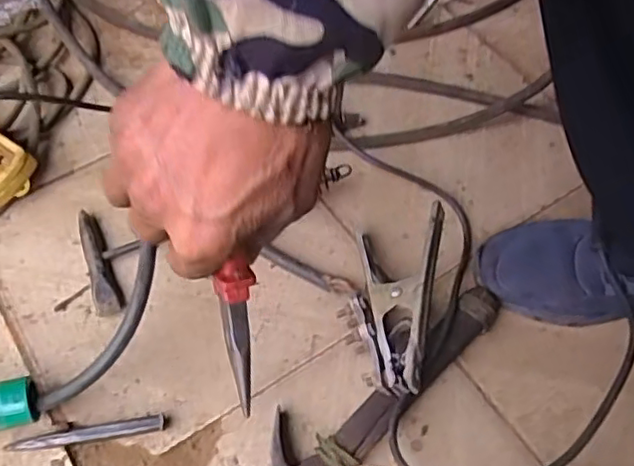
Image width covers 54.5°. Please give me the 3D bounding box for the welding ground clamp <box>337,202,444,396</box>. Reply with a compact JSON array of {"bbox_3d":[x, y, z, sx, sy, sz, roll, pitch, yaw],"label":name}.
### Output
[{"bbox_3d":[0.061,0.055,0.532,0.072,0.060,0.168,11,57,4],"label":"welding ground clamp"}]

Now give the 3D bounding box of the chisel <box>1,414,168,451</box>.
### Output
[{"bbox_3d":[-0.182,0.158,0.485,0.121,0.012,0.015,-8,58,-8],"label":"chisel"}]

